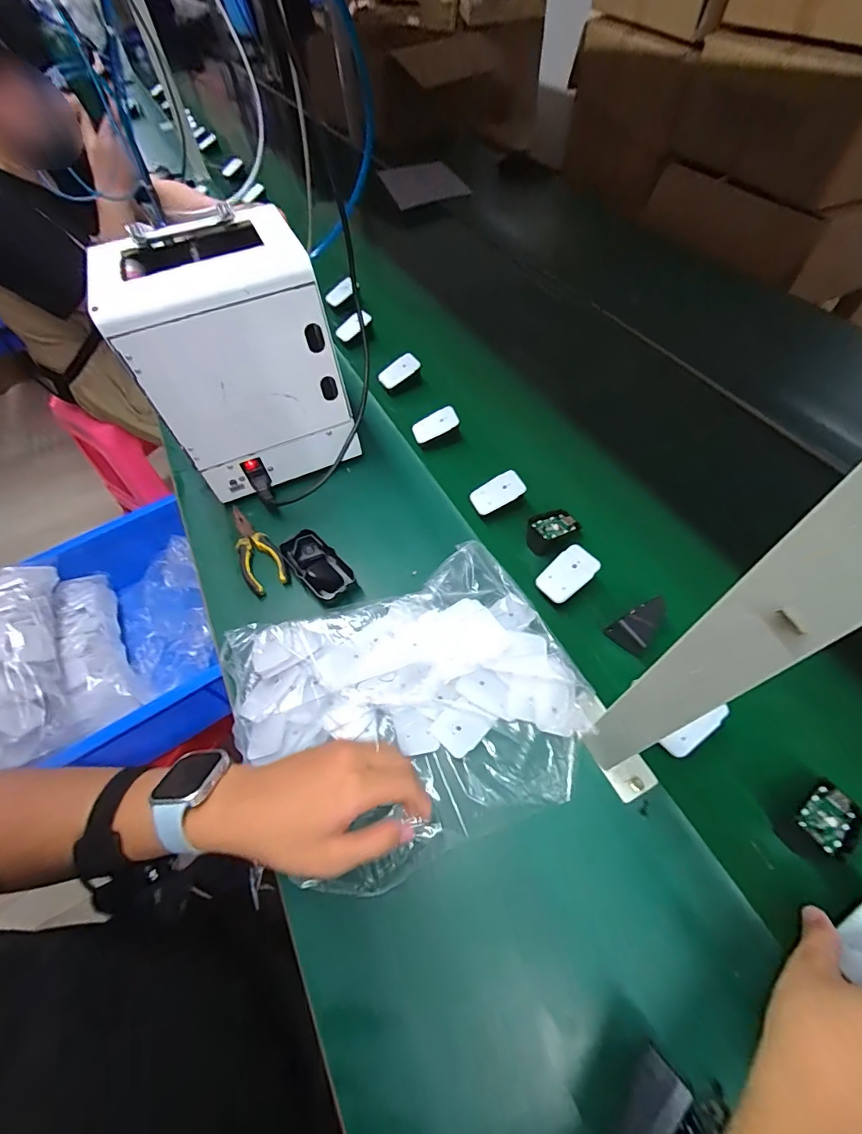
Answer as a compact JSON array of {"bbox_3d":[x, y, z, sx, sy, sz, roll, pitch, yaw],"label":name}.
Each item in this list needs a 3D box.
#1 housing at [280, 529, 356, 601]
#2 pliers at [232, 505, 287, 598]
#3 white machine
[{"bbox_3d":[-0.140,-0.003,0.548,0.053,0.022,0.106,-37,63,-18],"label":"housing"},{"bbox_3d":[-0.235,-0.025,0.577,0.051,0.010,0.143,-33,62,-16],"label":"pliers"},{"bbox_3d":[-0.243,-0.248,0.568,0.213,0.267,0.173,-28,60,-13],"label":"white machine"}]

